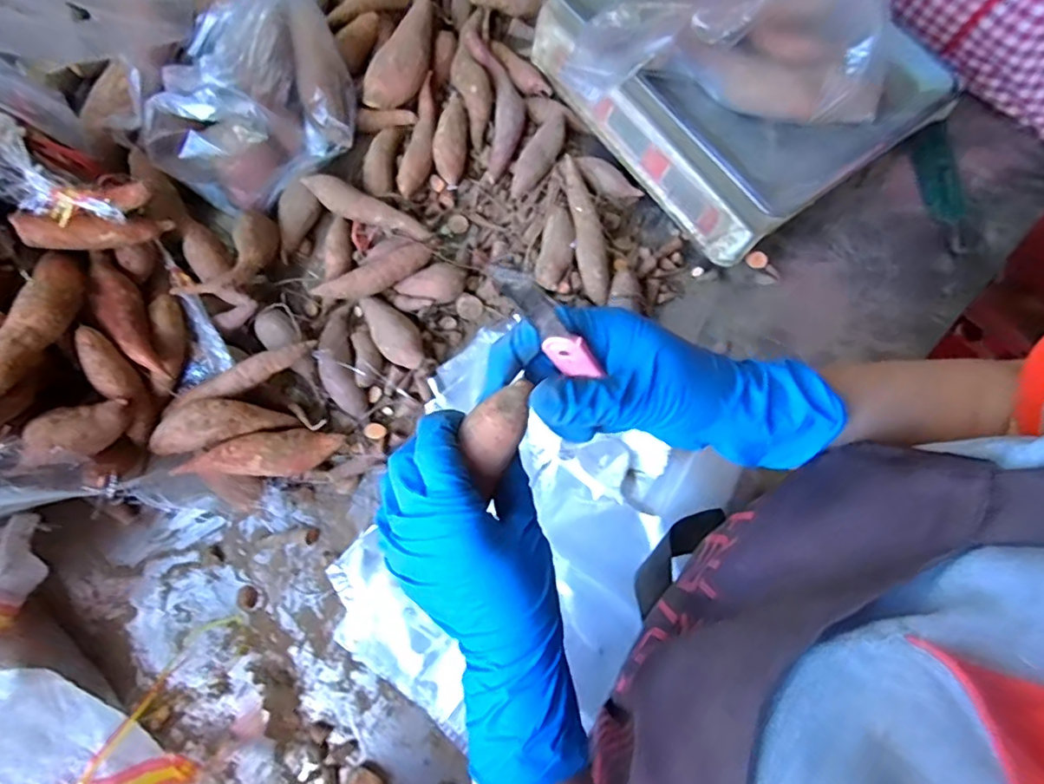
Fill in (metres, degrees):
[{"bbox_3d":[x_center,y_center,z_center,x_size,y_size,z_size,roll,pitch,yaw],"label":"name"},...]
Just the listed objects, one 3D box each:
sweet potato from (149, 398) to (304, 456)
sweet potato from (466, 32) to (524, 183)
[{"bbox_3d":[-0.253,0.026,0.492,0.110,0.035,0.036,-9,70,-18],"label":"sweet potato"},{"bbox_3d":[-0.024,-0.302,0.615,0.051,0.034,0.159,-8,74,-3],"label":"sweet potato"}]

